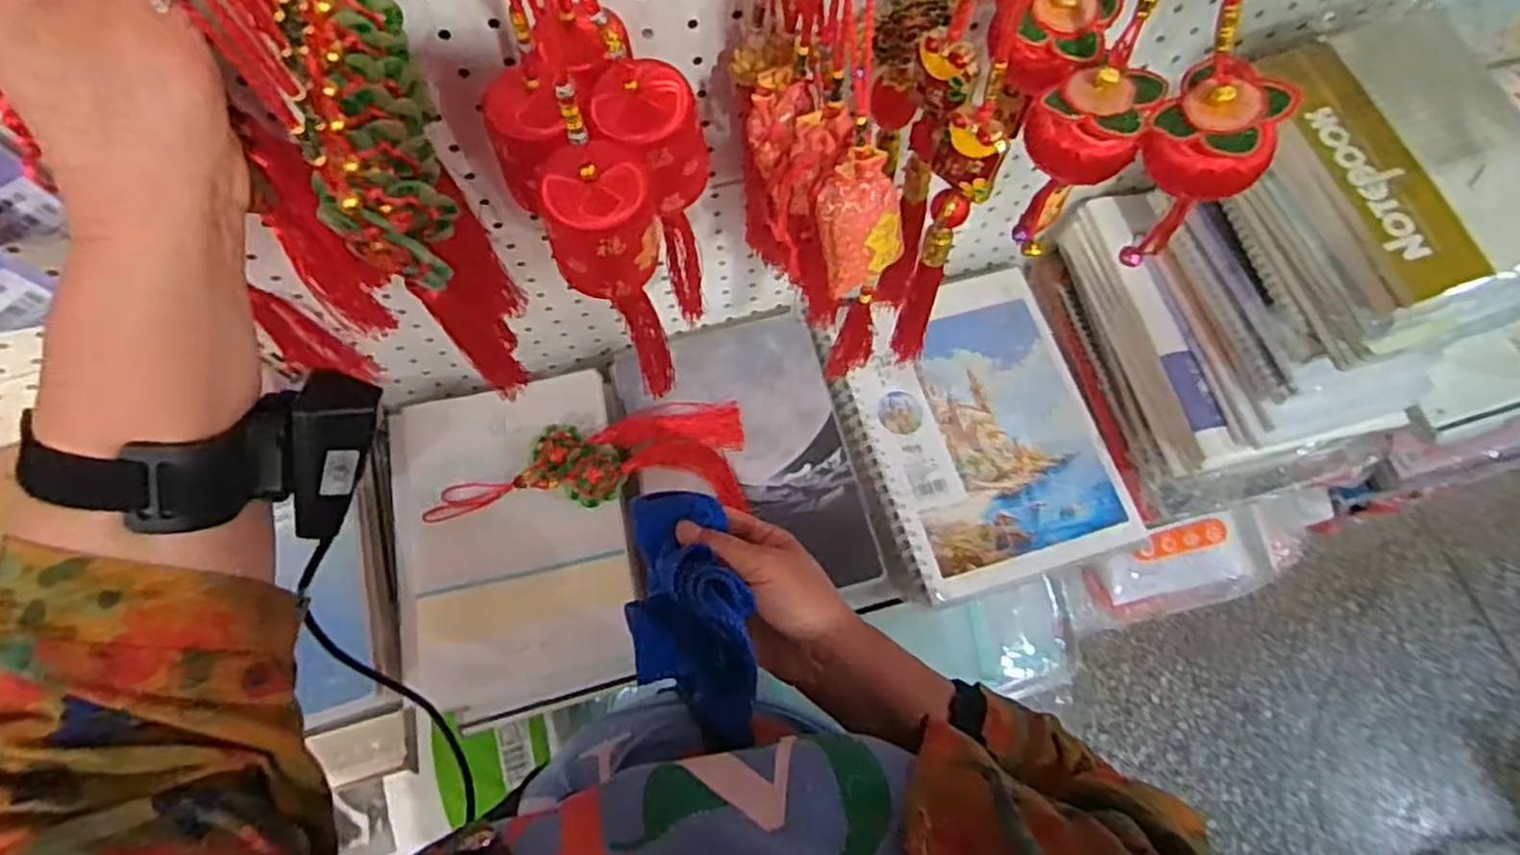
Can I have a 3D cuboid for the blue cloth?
[{"bbox_3d":[-0.043,0.104,0.458,0.072,0.063,0.141,-20,61,-6],"label":"blue cloth"}]

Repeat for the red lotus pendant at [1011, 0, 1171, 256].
[{"bbox_3d":[0.159,-0.151,0.366,0.051,0.196,0.051,34,74,13],"label":"red lotus pendant"}]

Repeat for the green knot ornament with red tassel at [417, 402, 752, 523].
[{"bbox_3d":[-0.145,0.025,0.672,0.256,0.025,0.093,-3,69,0],"label":"green knot ornament with red tassel"}]

